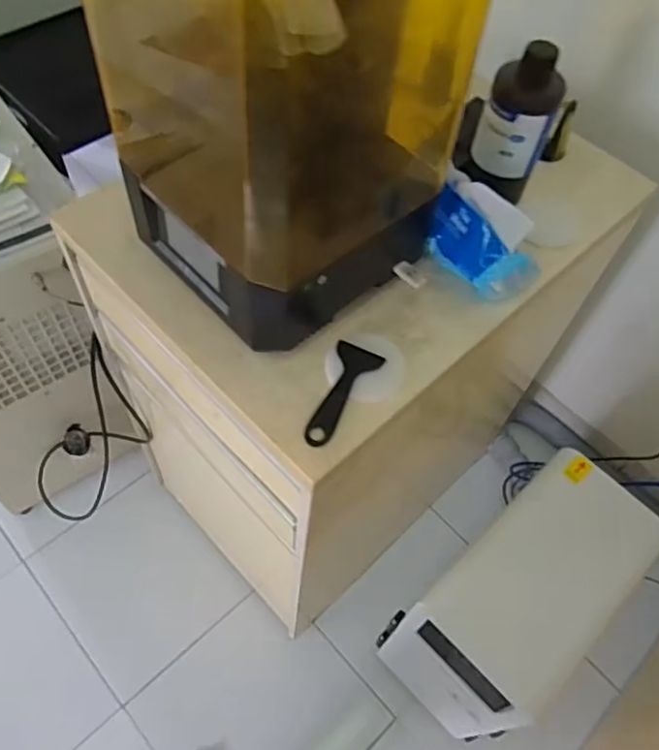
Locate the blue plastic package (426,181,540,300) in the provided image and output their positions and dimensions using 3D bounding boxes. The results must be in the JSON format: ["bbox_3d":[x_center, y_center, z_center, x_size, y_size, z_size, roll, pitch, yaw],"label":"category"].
[{"bbox_3d":[0.175,-0.155,0.758,0.149,0.093,0.076,35,62,17],"label":"blue plastic package"}]

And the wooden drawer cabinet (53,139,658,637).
[{"bbox_3d":[0.033,-0.015,1.214,0.700,0.867,0.517,-38,67,-23],"label":"wooden drawer cabinet"}]

